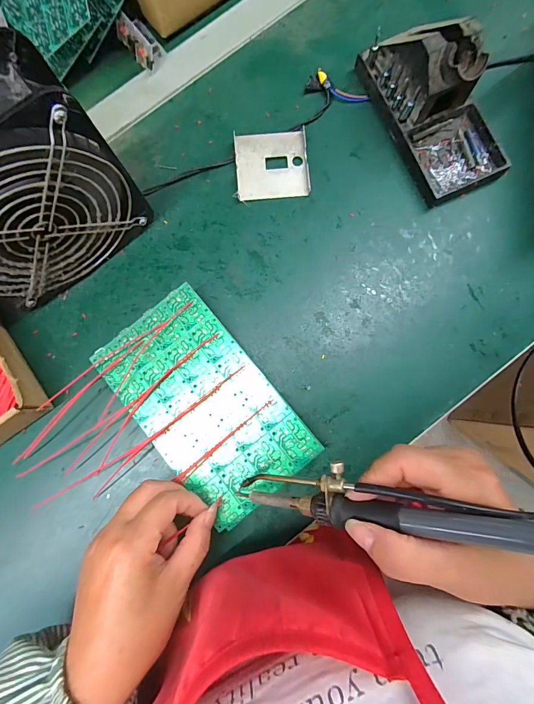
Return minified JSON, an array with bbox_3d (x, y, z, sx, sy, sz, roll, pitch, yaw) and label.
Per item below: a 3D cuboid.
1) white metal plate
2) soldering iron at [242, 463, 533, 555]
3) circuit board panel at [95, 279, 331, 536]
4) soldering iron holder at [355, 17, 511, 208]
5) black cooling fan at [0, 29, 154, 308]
[{"bbox_3d":[0.005,-0.180,0.340,0.068,0.007,0.066,-5,84,0],"label":"white metal plate"},{"bbox_3d":[0.068,0.082,0.193,0.194,0.013,0.031,-6,83,35],"label":"soldering iron"},{"bbox_3d":[-0.051,0.043,0.287,0.103,0.007,0.179,-39,85,-3],"label":"circuit board panel"},{"bbox_3d":[0.154,-0.224,0.307,0.079,0.068,0.160,-23,84,-1],"label":"soldering iron holder"},{"bbox_3d":[-0.180,-0.111,0.263,0.145,0.151,0.062,-38,85,-3],"label":"black cooling fan"}]

